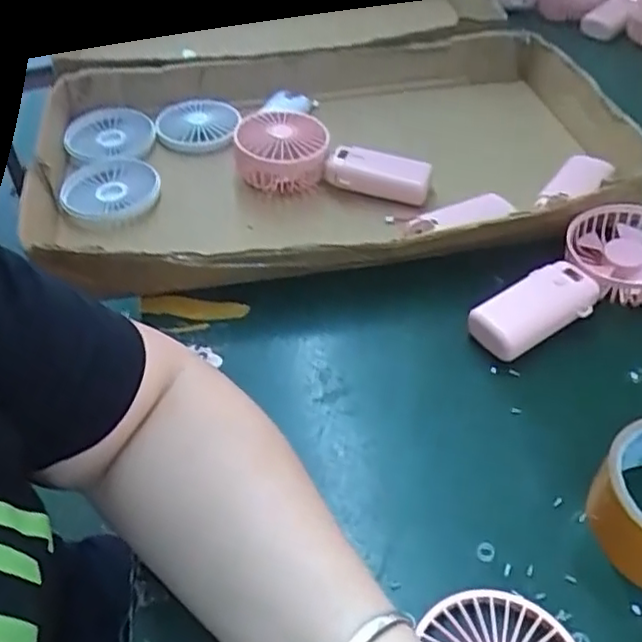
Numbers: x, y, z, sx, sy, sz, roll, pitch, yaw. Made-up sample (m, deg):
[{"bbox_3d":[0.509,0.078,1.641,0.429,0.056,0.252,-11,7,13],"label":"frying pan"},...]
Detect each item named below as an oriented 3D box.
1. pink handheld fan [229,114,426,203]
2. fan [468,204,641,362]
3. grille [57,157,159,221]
[{"bbox_3d":[0.010,-0.144,0.594,0.175,0.055,0.069,9,45,12],"label":"pink handheld fan"},{"bbox_3d":[0.200,-0.026,0.491,0.189,0.035,0.086,-33,52,-28],"label":"fan"},{"bbox_3d":[-0.191,-0.117,0.596,0.087,0.021,0.083,-14,45,-12],"label":"grille"}]

